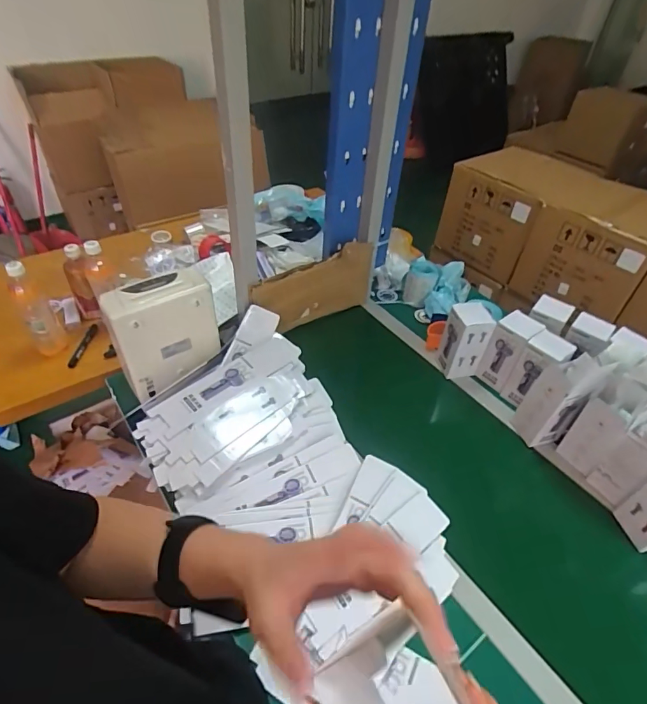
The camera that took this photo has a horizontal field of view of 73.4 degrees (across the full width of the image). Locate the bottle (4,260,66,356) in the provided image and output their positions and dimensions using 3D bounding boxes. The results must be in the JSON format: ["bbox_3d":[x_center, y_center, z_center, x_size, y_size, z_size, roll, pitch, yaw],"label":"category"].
[{"bbox_3d":[-0.626,-0.092,0.942,0.061,0.217,0.070,-25,50,-26],"label":"bottle"}]

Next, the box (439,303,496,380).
[{"bbox_3d":[0.317,-0.025,0.979,0.075,0.159,0.077,-6,44,-9],"label":"box"}]

